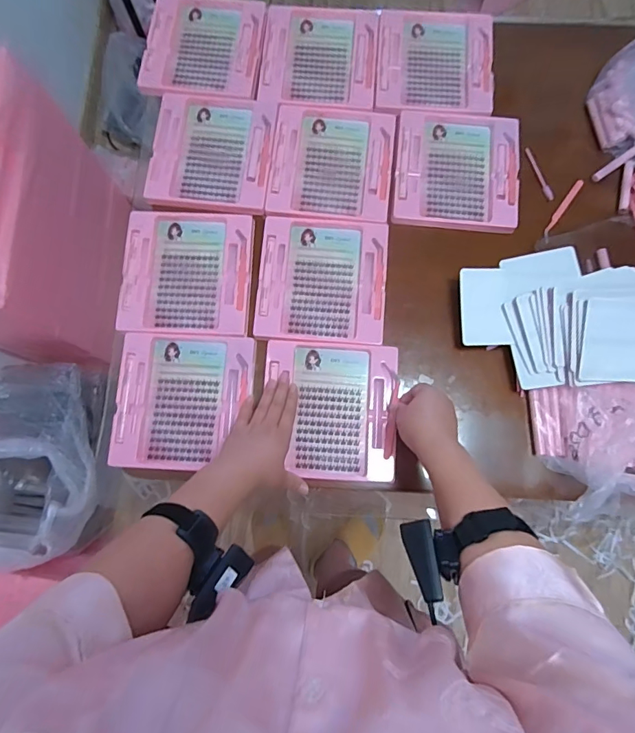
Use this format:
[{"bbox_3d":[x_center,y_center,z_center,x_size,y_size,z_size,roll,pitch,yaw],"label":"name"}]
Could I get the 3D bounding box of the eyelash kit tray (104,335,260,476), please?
[{"bbox_3d":[-0.193,0.051,0.662,0.189,0.019,0.192,4,79,1],"label":"eyelash kit tray"}]

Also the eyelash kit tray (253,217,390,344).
[{"bbox_3d":[0.008,-0.133,0.696,0.189,0.012,0.194,4,79,2],"label":"eyelash kit tray"}]

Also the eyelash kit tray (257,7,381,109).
[{"bbox_3d":[0.005,-0.527,0.776,0.187,0.024,0.201,5,79,2],"label":"eyelash kit tray"}]

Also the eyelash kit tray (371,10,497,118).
[{"bbox_3d":[0.196,-0.509,0.766,0.189,0.019,0.208,4,79,2],"label":"eyelash kit tray"}]

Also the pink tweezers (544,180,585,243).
[{"bbox_3d":[0.382,-0.244,0.712,0.014,0.010,0.128,34,81,7],"label":"pink tweezers"}]

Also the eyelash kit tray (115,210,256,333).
[{"bbox_3d":[-0.196,-0.143,0.693,0.191,0.020,0.191,2,79,1],"label":"eyelash kit tray"}]

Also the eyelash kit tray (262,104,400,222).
[{"bbox_3d":[0.025,-0.327,0.732,0.191,0.013,0.198,6,79,2],"label":"eyelash kit tray"}]

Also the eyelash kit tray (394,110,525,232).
[{"bbox_3d":[0.222,-0.312,0.728,0.193,0.014,0.200,6,79,2],"label":"eyelash kit tray"}]

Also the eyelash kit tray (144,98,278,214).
[{"bbox_3d":[-0.167,-0.342,0.735,0.188,0.017,0.195,7,79,2],"label":"eyelash kit tray"}]

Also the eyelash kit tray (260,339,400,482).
[{"bbox_3d":[0.019,0.061,0.656,0.187,0.013,0.191,4,79,2],"label":"eyelash kit tray"}]

